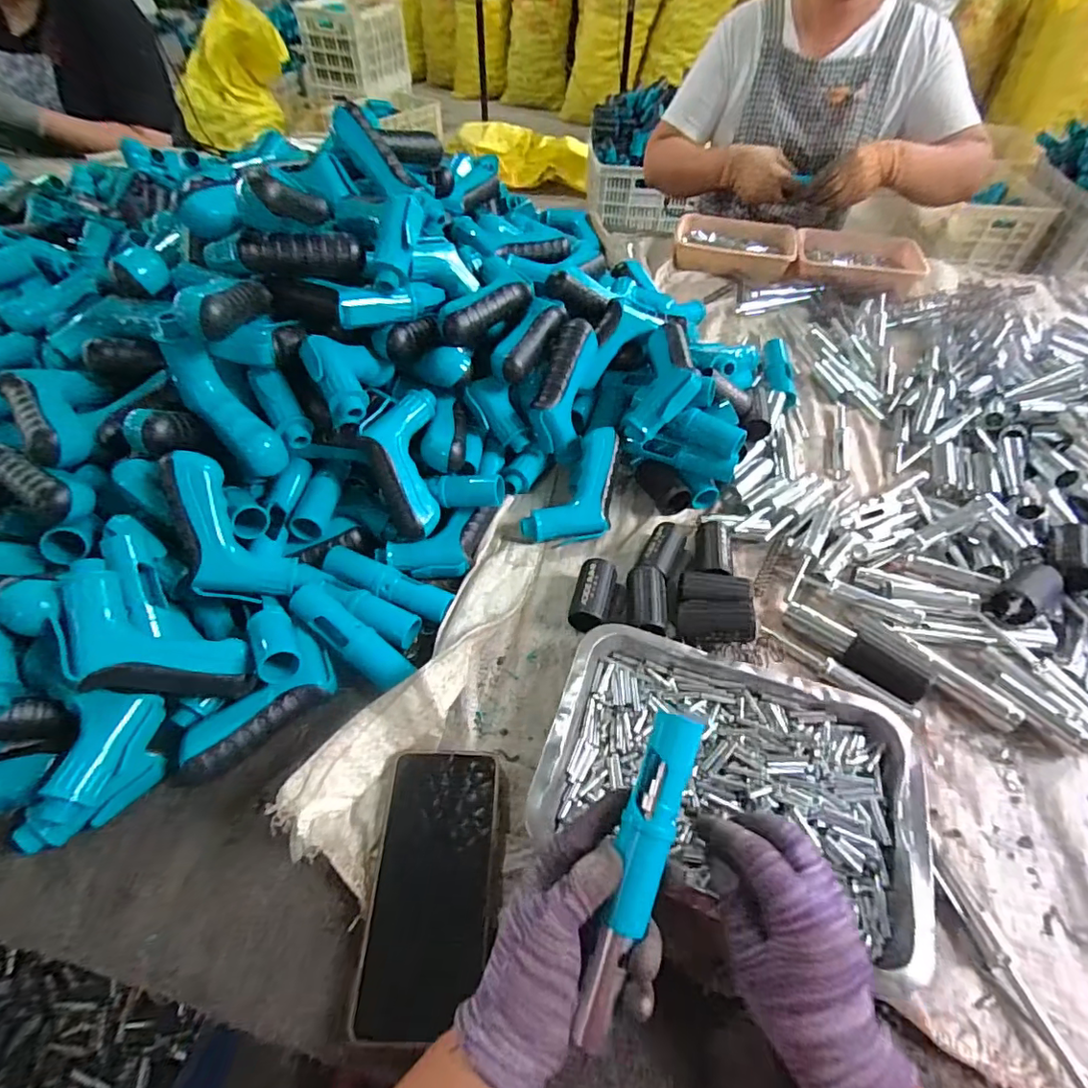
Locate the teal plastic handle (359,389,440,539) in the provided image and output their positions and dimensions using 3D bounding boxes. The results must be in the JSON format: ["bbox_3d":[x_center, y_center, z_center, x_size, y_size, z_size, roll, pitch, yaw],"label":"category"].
[{"bbox_3d":[-0.130,-0.076,0.515,0.064,0.033,0.139,-6,83,-8],"label":"teal plastic handle"}]

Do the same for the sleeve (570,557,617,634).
[{"bbox_3d":[0.044,0.047,0.499,0.033,0.029,0.067,12,50,8],"label":"sleeve"}]

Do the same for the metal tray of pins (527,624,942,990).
[{"bbox_3d":[0.132,0.159,0.398,0.253,0.029,0.167,16,51,12],"label":"metal tray of pins"}]

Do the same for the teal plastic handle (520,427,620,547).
[{"bbox_3d":[0.039,-0.054,0.559,0.072,0.041,0.135,25,82,16],"label":"teal plastic handle"}]

